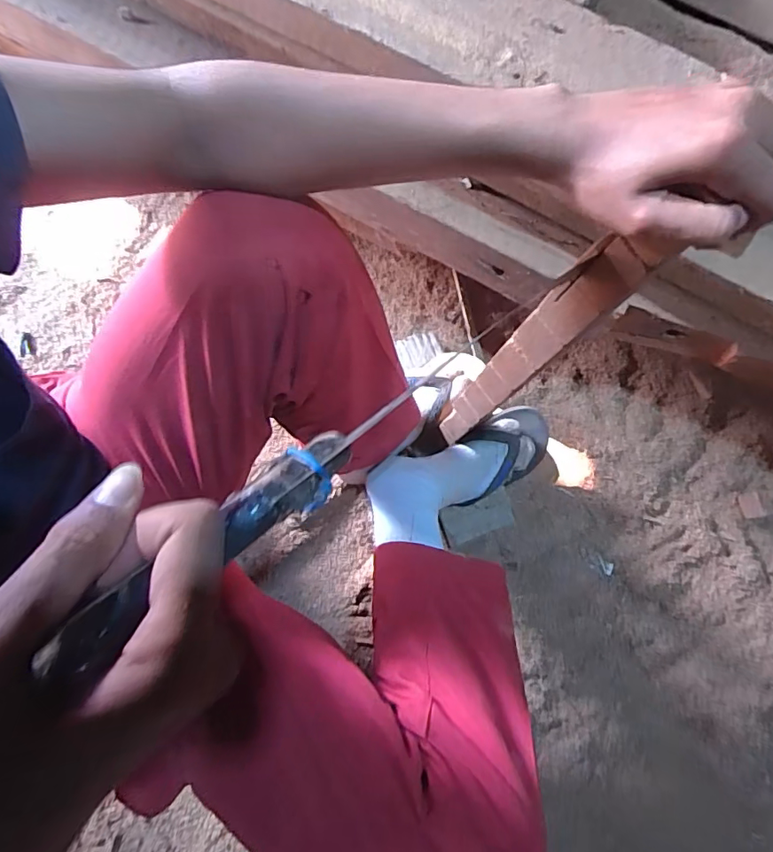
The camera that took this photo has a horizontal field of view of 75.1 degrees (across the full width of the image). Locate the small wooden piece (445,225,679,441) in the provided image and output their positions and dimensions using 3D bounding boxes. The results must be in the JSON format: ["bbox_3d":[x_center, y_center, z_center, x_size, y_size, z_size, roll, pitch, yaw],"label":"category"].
[{"bbox_3d":[0.124,-0.056,0.523,0.014,0.453,0.041,-40,84,-17],"label":"small wooden piece"}]

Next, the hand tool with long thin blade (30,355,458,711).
[{"bbox_3d":[-0.040,0.026,0.216,0.025,0.016,0.201,43,48,9],"label":"hand tool with long thin blade"}]

